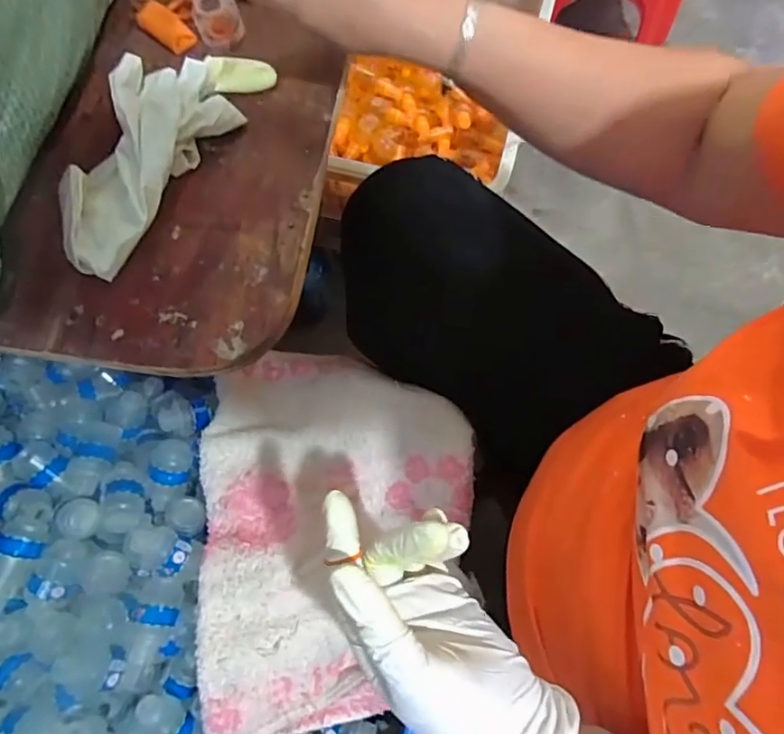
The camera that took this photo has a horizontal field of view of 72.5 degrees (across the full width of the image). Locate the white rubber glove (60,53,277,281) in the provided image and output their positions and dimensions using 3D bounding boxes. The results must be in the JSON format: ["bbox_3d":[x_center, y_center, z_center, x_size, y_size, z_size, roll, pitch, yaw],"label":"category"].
[{"bbox_3d":[-0.154,-0.144,0.339,0.073,0.027,0.175,31,76,10],"label":"white rubber glove"}]

